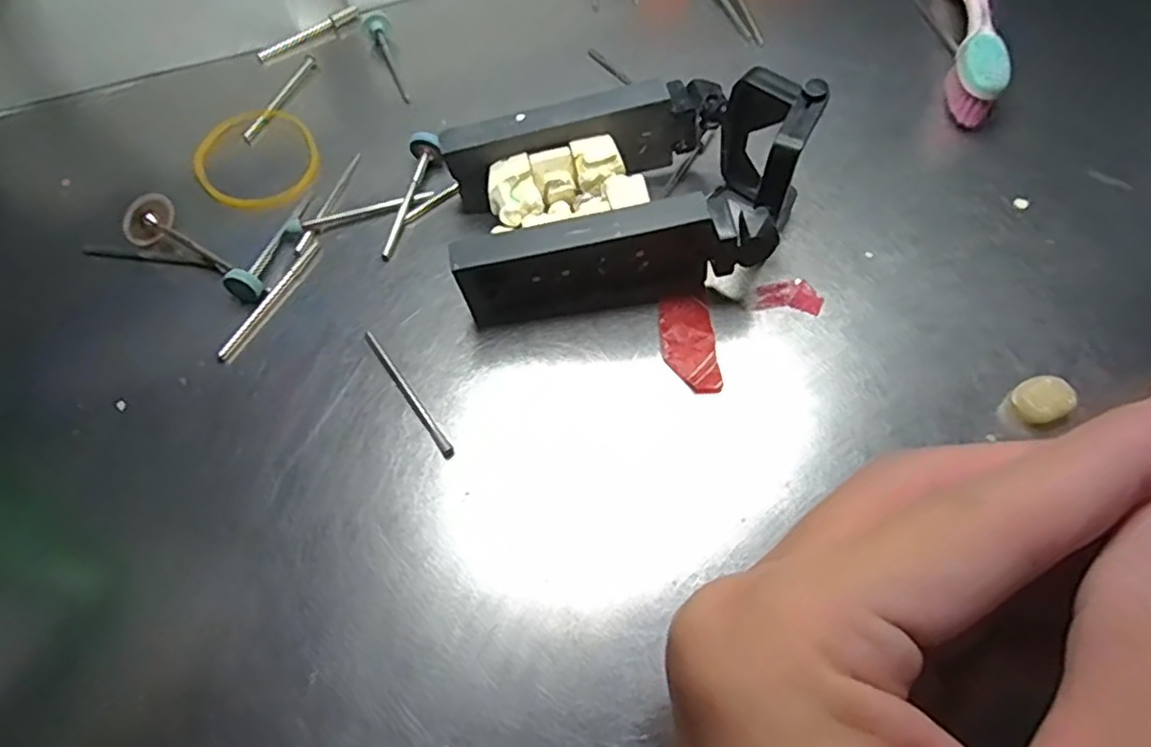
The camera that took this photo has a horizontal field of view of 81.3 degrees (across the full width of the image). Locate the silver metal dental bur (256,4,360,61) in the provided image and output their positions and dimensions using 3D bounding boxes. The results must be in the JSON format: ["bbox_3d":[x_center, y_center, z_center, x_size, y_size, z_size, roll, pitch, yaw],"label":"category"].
[{"bbox_3d":[-0.103,-0.131,0.258,0.043,0.006,0.004,-37,65,-19],"label":"silver metal dental bur"}]

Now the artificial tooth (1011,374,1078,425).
[{"bbox_3d":[0.115,0.006,0.164,0.010,0.007,0.011,-30,63,-15],"label":"artificial tooth"}]

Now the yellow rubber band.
[{"bbox_3d":[-0.103,-0.070,0.218,0.037,0.004,0.040,0,68,-1],"label":"yellow rubber band"}]

